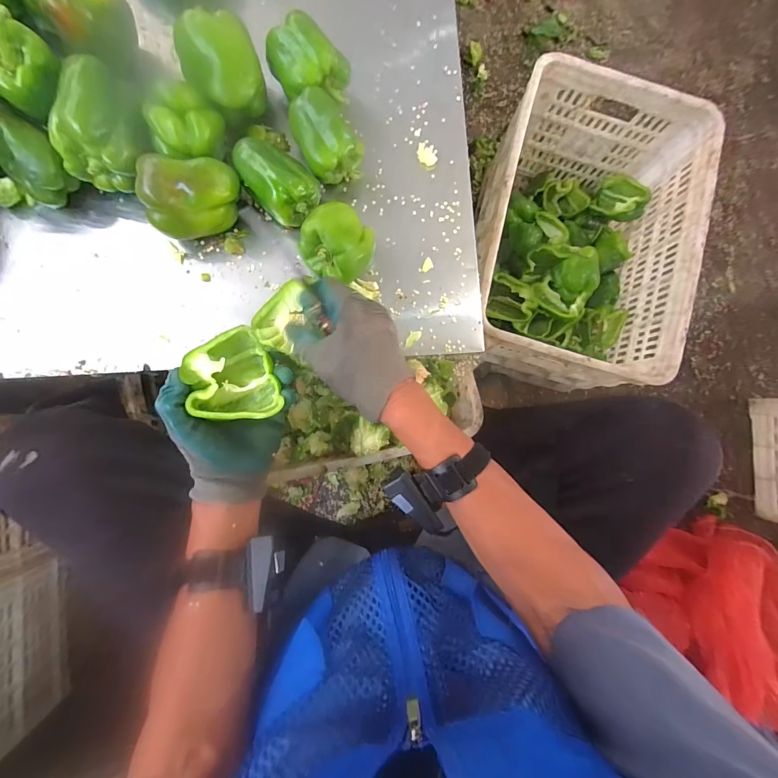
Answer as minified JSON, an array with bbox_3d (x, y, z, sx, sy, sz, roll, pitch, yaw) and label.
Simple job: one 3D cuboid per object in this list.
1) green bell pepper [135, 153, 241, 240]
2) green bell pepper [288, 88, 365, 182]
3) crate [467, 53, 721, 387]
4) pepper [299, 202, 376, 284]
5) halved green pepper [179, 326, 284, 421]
[{"bbox_3d":[-0.231,-0.226,0.444,0.107,0.066,0.071,-10,86,-5],"label":"green bell pepper"},{"bbox_3d":[-0.076,-0.314,0.469,0.077,0.063,0.093,-20,87,-6],"label":"green bell pepper"},{"bbox_3d":[0.352,-0.287,0.750,0.346,0.250,0.514,14,86,-3],"label":"crate"},{"bbox_3d":[-0.061,-0.176,0.463,0.077,0.066,0.080,0,86,-4],"label":"pepper"},{"bbox_3d":[-0.170,-0.013,0.410,0.085,0.048,0.098,-15,87,-5],"label":"halved green pepper"}]

